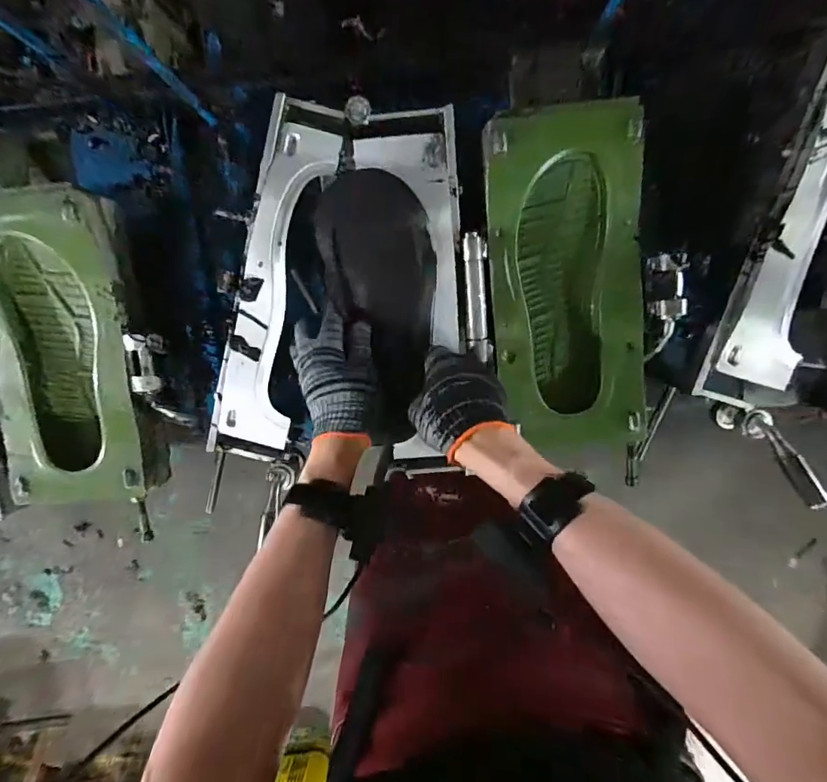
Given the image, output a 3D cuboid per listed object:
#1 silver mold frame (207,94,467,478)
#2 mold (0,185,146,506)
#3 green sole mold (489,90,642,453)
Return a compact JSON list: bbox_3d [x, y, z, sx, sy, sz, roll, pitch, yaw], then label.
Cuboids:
[{"bbox_3d":[-0.077,-0.109,0.525,0.266,0.051,0.421,9,98,-4],"label":"silver mold frame"},{"bbox_3d":[-0.430,-0.040,0.549,0.183,0.055,0.368,-2,99,-2],"label":"mold"},{"bbox_3d":[0.170,-0.118,0.519,0.171,0.055,0.366,-7,99,-1],"label":"green sole mold"}]

